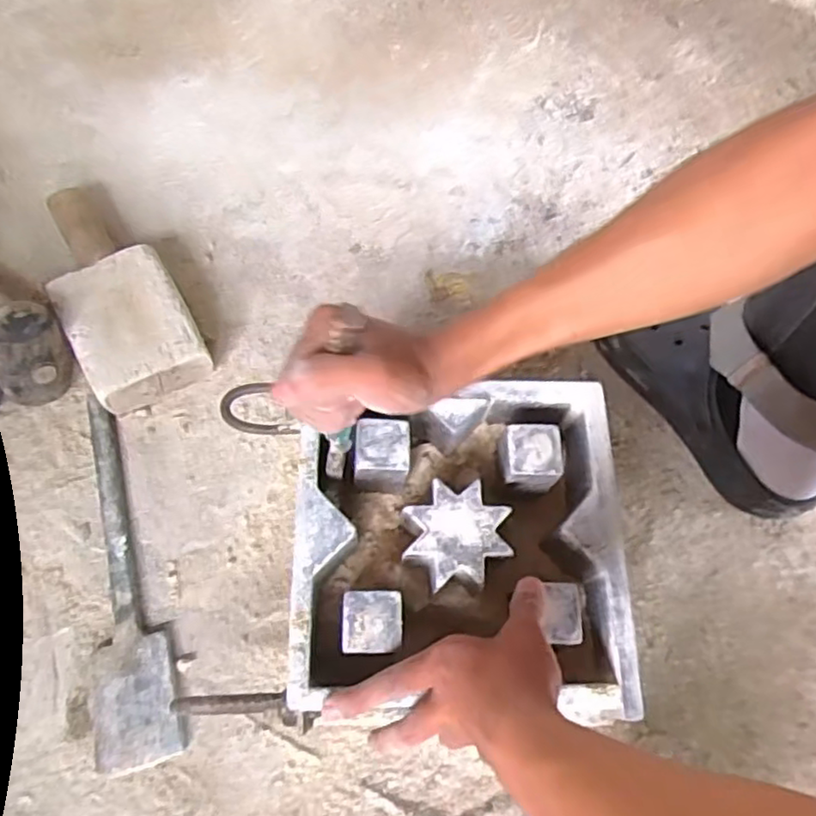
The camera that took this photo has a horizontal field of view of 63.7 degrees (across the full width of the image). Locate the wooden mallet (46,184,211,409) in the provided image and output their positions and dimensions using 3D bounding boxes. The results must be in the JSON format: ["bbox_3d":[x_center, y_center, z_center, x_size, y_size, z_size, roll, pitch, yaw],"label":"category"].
[{"bbox_3d":[-0.287,-0.119,0.638,0.108,0.052,0.250,-28,72,-11],"label":"wooden mallet"}]

